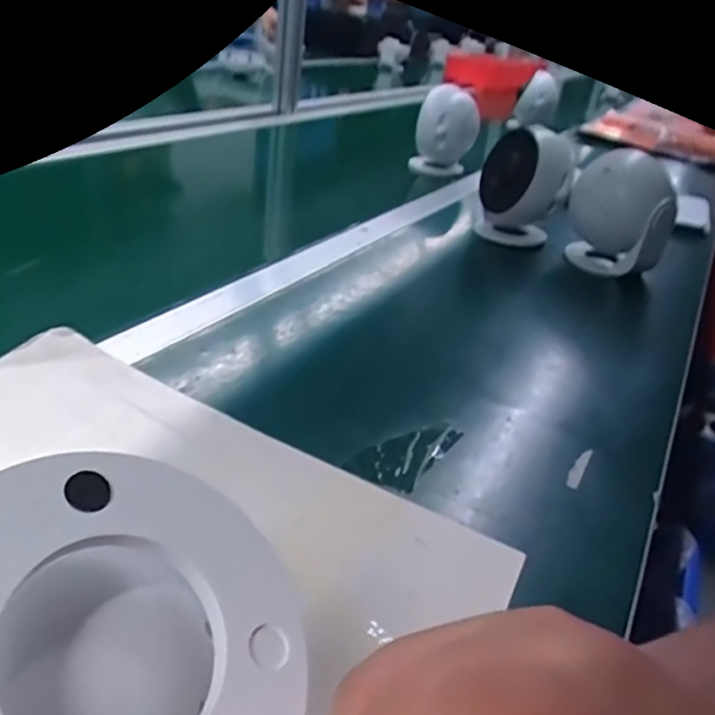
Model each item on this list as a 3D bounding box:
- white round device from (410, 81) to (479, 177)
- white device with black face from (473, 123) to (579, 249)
[{"bbox_3d":[0.140,-0.357,0.990,0.096,0.127,0.075,11,29,2],"label":"white round device"},{"bbox_3d":[0.199,-0.209,0.757,0.074,0.138,0.095,1,31,-15],"label":"white device with black face"}]

